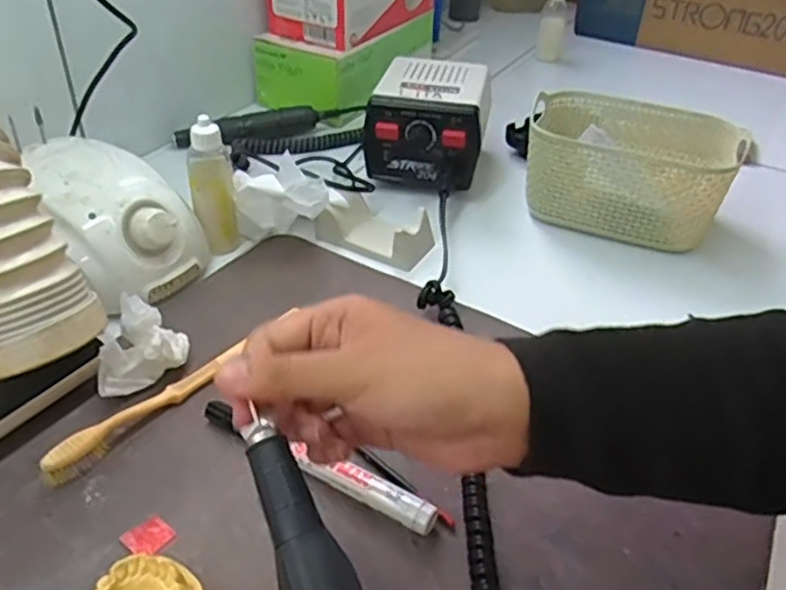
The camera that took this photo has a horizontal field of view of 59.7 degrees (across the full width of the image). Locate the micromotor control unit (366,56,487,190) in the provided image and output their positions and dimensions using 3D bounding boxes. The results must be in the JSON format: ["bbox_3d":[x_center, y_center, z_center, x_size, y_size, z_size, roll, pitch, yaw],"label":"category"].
[{"bbox_3d":[0.038,-0.162,0.647,0.106,0.085,0.125,10,39,8],"label":"micromotor control unit"}]

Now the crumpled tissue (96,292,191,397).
[{"bbox_3d":[-0.154,0.030,0.415,0.056,0.052,0.033,-22,45,-29],"label":"crumpled tissue"}]

